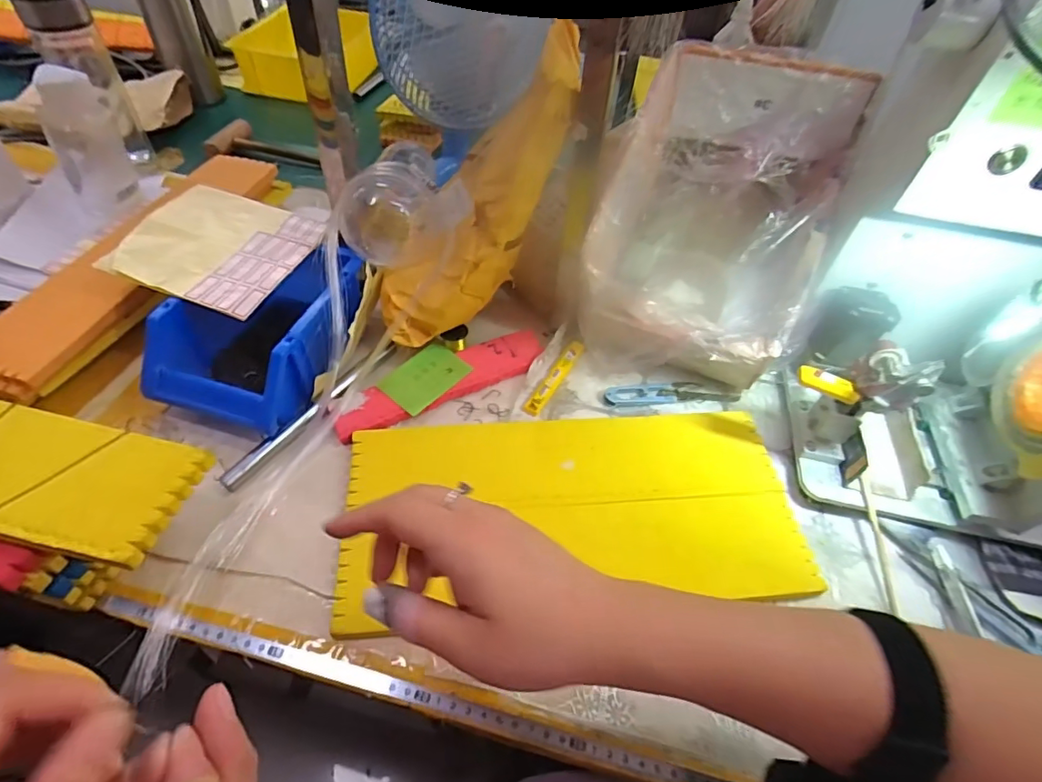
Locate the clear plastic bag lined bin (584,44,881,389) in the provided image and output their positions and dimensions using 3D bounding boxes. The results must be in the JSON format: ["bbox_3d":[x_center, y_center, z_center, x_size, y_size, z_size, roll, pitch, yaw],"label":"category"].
[{"bbox_3d":[0.173,-0.150,0.481,0.199,0.226,0.211,16,51,7],"label":"clear plastic bag lined bin"}]

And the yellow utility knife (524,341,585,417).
[{"bbox_3d":[0.032,-0.014,0.498,0.017,0.009,0.097,27,53,15],"label":"yellow utility knife"}]

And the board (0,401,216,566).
[{"bbox_3d":[-0.357,0.036,0.329,0.303,0.007,0.078,12,51,4],"label":"board"}]

